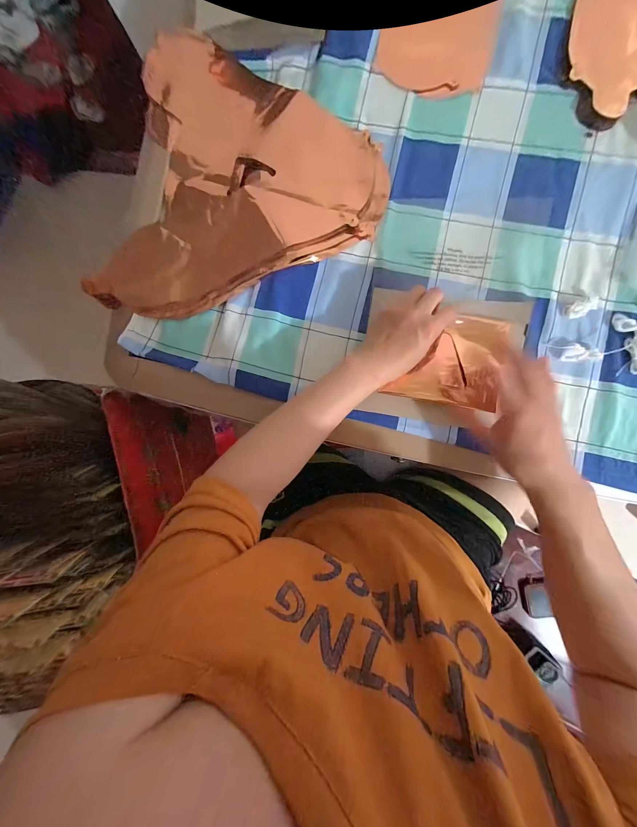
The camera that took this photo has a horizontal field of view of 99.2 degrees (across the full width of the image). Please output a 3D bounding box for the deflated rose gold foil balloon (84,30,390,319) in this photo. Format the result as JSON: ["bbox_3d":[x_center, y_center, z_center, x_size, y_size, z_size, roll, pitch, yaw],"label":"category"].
[{"bbox_3d":[-0.092,-0.315,0.362,0.350,0.024,0.393,11,90,6],"label":"deflated rose gold foil balloon"}]

